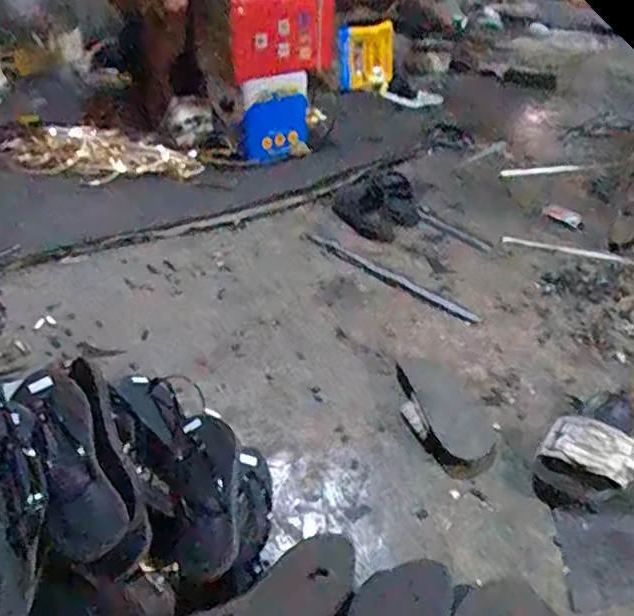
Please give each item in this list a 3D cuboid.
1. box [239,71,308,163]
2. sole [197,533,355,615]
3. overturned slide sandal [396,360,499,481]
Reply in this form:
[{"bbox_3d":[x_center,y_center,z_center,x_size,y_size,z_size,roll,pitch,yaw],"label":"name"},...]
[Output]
[{"bbox_3d":[-0.113,-0.550,1.784,0.237,0.240,0.085,-13,28,-26],"label":"box"},{"bbox_3d":[-0.049,0.315,0.637,0.224,0.028,0.079,-27,82,-25],"label":"sole"},{"bbox_3d":[0.186,0.157,0.940,0.117,0.030,0.256,-9,35,-16],"label":"overturned slide sandal"}]

